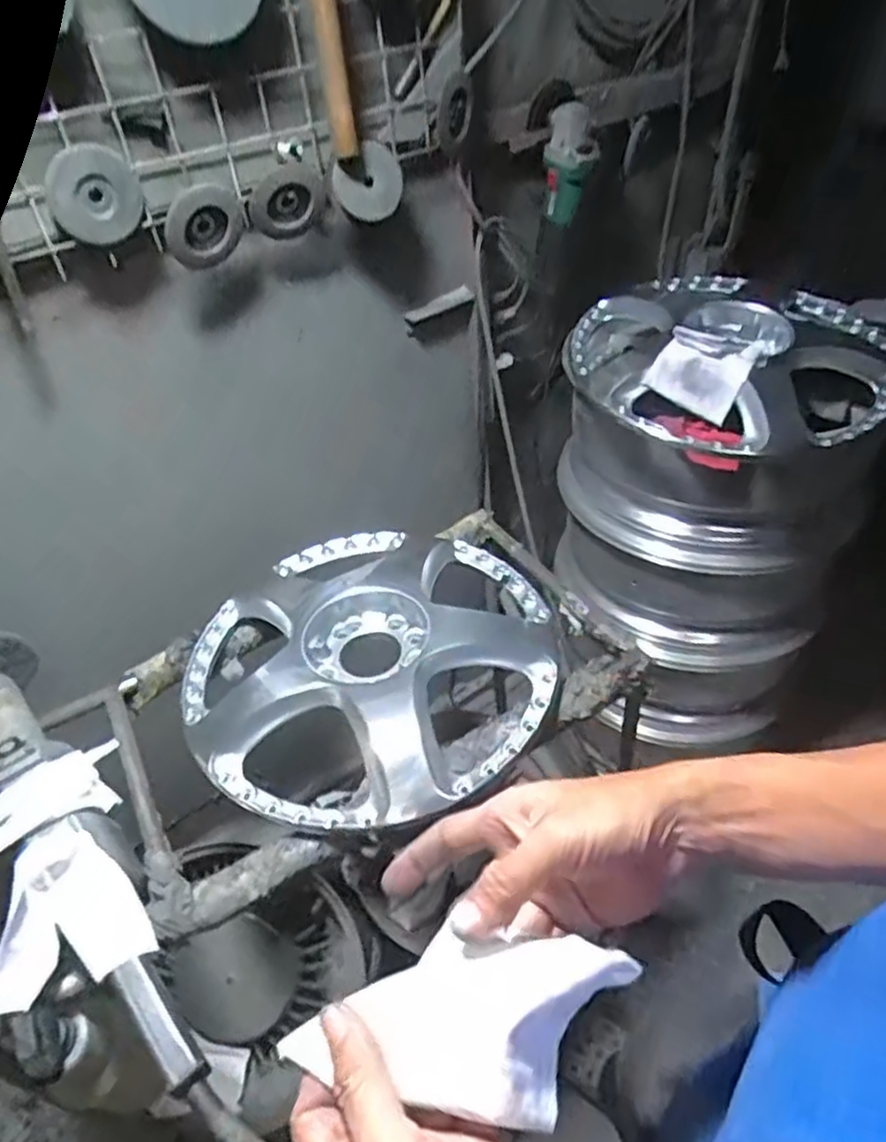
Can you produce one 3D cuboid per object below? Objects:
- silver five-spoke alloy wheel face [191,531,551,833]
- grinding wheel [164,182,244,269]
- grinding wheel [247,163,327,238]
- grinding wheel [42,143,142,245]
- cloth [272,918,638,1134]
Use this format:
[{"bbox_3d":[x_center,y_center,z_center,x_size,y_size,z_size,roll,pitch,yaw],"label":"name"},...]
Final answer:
[{"bbox_3d":[-0.085,0.101,0.825,0.419,0.090,0.412,-3,42,3],"label":"silver five-spoke alloy wheel face"},{"bbox_3d":[-0.281,-0.404,0.822,0.093,0.085,0.019,-24,45,-19],"label":"grinding wheel"},{"bbox_3d":[-0.190,-0.448,0.854,0.092,0.075,0.032,-14,43,-9],"label":"grinding wheel"},{"bbox_3d":[-0.362,-0.393,0.733,0.093,0.089,0.017,-30,48,-24],"label":"grinding wheel"},{"bbox_3d":[0.009,0.218,0.342,0.165,0.035,0.080,-5,42,1],"label":"cloth"}]

